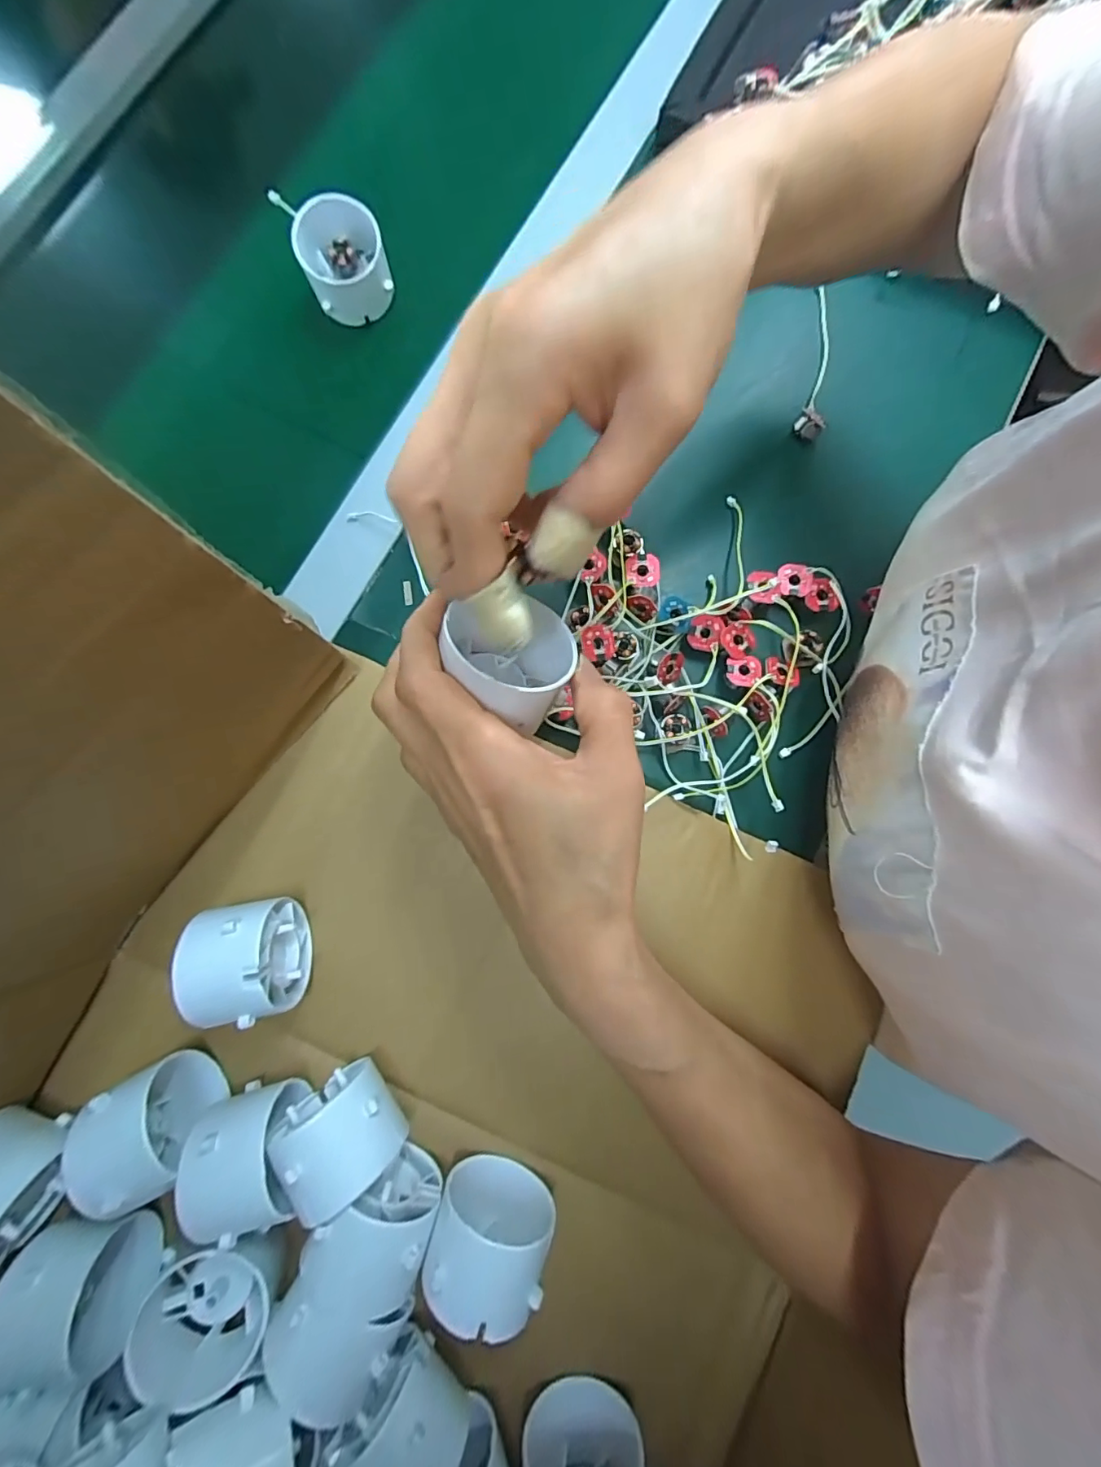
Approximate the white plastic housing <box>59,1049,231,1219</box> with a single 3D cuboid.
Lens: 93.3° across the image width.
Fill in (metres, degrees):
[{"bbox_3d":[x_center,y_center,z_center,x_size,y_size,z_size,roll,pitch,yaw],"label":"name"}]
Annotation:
[{"bbox_3d":[-0.172,0.170,0.226,0.039,0.046,0.045,-34,82,-5],"label":"white plastic housing"}]

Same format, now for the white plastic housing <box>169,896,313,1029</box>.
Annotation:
[{"bbox_3d":[-0.136,0.102,0.236,0.041,0.048,0.049,-10,80,-1],"label":"white plastic housing"}]

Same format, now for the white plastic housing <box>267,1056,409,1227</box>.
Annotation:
[{"bbox_3d":[-0.087,0.170,0.226,0.044,0.048,0.039,-36,82,-6],"label":"white plastic housing"}]

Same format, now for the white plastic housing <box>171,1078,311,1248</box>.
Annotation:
[{"bbox_3d":[-0.128,0.181,0.224,0.045,0.043,0.045,0,78,-1],"label":"white plastic housing"}]

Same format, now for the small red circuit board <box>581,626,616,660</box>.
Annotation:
[{"bbox_3d":[0.026,-0.049,0.286,0.018,0.009,0.018,-11,79,-3],"label":"small red circuit board"}]

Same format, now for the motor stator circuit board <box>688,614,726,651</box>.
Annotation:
[{"bbox_3d":[0.087,-0.056,0.289,0.018,0.005,0.018,7,78,1],"label":"motor stator circuit board"}]

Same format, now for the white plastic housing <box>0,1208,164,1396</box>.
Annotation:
[{"bbox_3d":[-0.195,0.232,0.219,0.037,0.051,0.053,-12,82,-1],"label":"white plastic housing"}]

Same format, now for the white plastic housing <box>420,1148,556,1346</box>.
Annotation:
[{"bbox_3d":[-0.025,0.213,0.221,0.048,0.044,0.040,14,80,3],"label":"white plastic housing"}]

